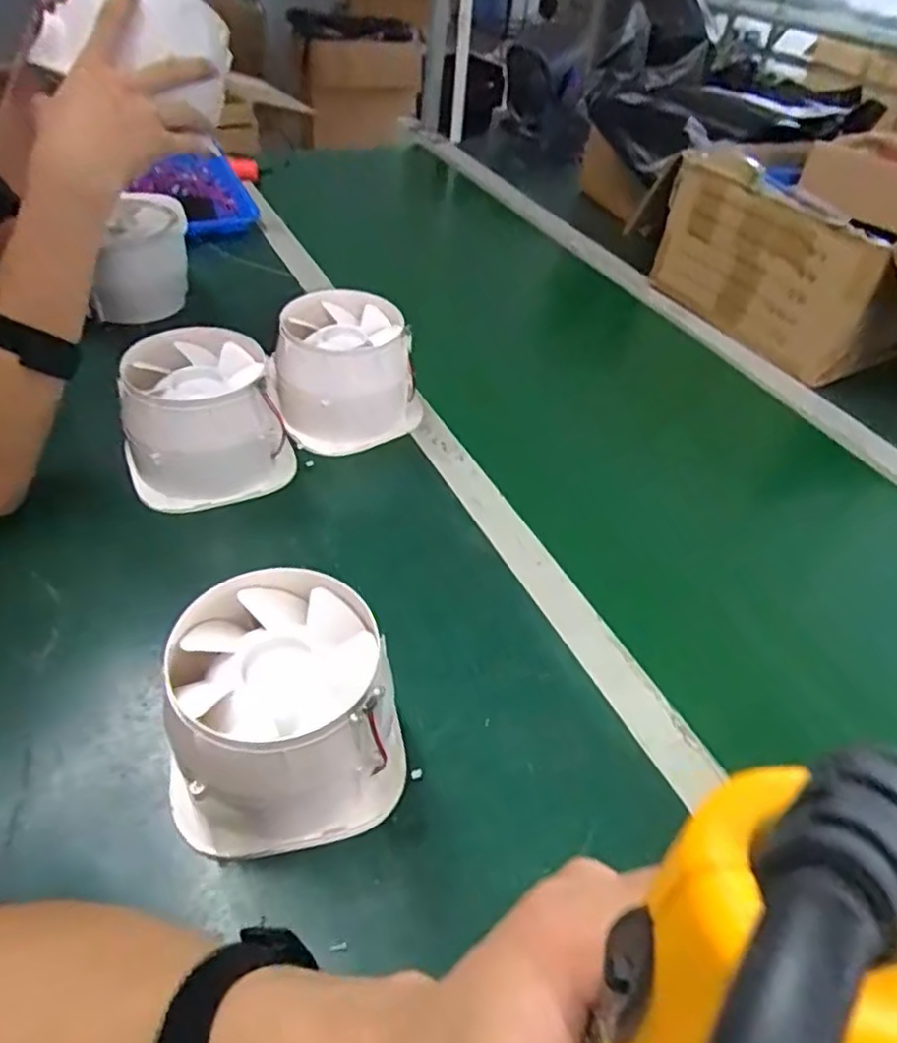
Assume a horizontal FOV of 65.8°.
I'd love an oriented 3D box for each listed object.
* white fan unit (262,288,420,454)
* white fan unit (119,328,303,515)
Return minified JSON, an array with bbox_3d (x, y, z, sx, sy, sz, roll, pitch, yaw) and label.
[{"bbox_3d":[-0.102,-0.145,0.676,0.138,0.099,0.138,0,44,-8],"label":"white fan unit"},{"bbox_3d":[-0.210,-0.093,0.604,0.128,0.099,0.126,-9,46,-17],"label":"white fan unit"}]

